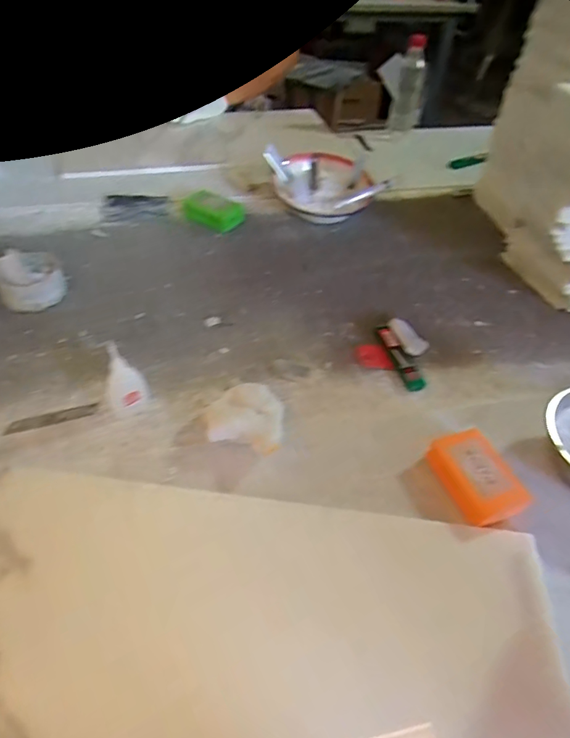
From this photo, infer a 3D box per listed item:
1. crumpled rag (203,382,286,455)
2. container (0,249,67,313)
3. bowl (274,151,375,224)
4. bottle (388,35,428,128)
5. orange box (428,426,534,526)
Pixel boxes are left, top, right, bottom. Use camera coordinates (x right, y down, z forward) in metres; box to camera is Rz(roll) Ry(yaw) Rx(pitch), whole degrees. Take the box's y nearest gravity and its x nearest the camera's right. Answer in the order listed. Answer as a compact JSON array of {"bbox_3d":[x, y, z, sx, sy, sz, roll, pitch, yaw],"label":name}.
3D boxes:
[{"bbox_3d":[-0.038,0.052,0.546,0.094,0.034,0.100,19,48,14],"label":"crumpled rag"},{"bbox_3d":[-0.363,-0.124,0.677,0.086,0.058,0.069,2,46,-2],"label":"container"},{"bbox_3d":[0.072,-0.348,0.899,0.188,0.092,0.185,7,47,5],"label":"bowl"},{"bbox_3d":[0.294,-0.667,1.130,0.068,0.186,0.063,11,46,7],"label":"bottle"},{"bbox_3d":[0.198,0.111,0.498,0.063,0.037,0.098,-14,48,-16],"label":"orange box"}]

